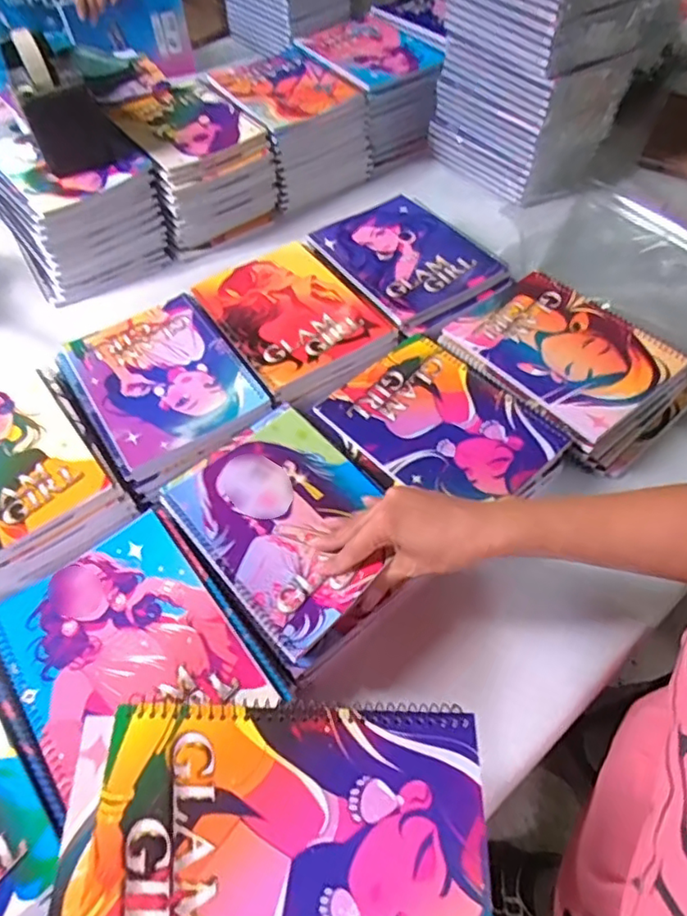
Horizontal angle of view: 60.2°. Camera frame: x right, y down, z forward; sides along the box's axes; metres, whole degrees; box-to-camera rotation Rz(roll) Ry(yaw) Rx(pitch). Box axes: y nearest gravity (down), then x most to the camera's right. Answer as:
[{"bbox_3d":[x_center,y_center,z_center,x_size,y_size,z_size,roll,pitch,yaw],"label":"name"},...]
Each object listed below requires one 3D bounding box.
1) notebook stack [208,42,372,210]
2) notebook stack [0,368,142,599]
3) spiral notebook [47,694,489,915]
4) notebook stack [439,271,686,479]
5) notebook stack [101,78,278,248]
[{"bbox_3d":[-0.077,-0.494,0.880,0.159,0.110,0.202,-30,59,-17],"label":"notebook stack"},{"bbox_3d":[-0.315,0.018,0.571,0.163,0.052,0.213,-34,62,-19],"label":"notebook stack"},{"bbox_3d":[-0.034,0.204,0.295,0.208,0.024,0.153,-1,57,1],"label":"spiral notebook"},{"bbox_3d":[0.230,-0.097,0.625,0.158,0.055,0.230,-38,62,-21],"label":"notebook stack"},{"bbox_3d":[-0.209,-0.417,0.832,0.154,0.109,0.212,-29,59,-16],"label":"notebook stack"}]

